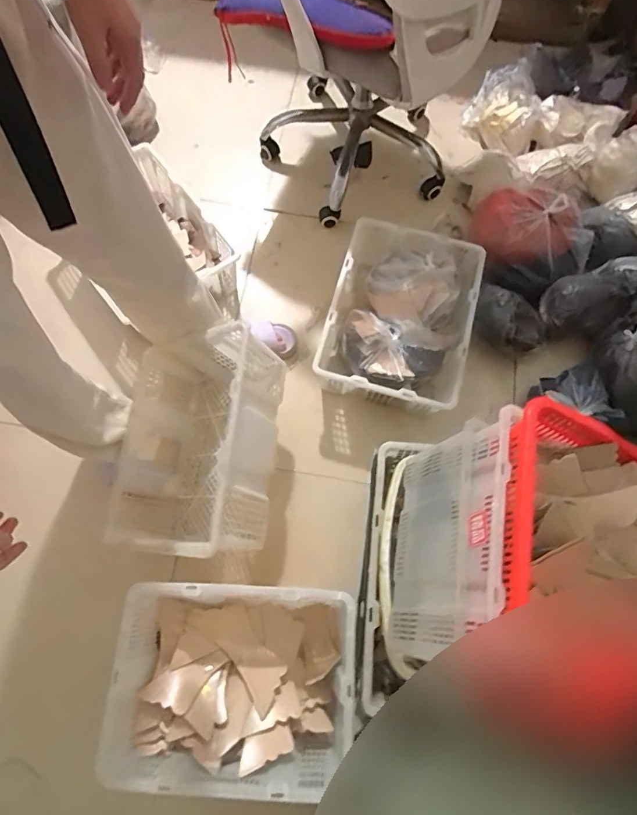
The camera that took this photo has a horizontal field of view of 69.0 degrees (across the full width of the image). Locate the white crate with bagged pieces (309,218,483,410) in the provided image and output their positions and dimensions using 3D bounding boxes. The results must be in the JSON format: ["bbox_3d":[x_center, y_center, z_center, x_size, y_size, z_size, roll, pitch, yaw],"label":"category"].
[{"bbox_3d":[0.215,-0.246,1.242,0.354,0.183,0.504,14,71,3],"label":"white crate with bagged pieces"}]

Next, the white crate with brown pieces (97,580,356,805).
[{"bbox_3d":[-0.141,0.467,0.809,0.381,0.159,0.289,3,71,-1],"label":"white crate with brown pieces"}]

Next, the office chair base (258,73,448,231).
[{"bbox_3d":[0.107,-0.895,1.433,0.559,0.229,0.569,1,71,-2],"label":"office chair base"}]

